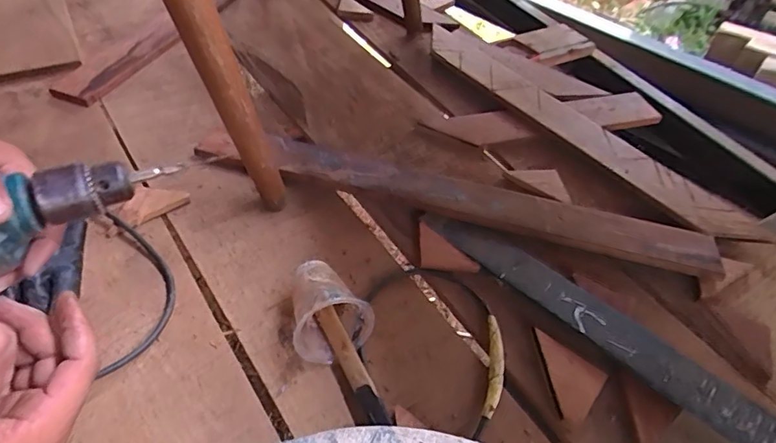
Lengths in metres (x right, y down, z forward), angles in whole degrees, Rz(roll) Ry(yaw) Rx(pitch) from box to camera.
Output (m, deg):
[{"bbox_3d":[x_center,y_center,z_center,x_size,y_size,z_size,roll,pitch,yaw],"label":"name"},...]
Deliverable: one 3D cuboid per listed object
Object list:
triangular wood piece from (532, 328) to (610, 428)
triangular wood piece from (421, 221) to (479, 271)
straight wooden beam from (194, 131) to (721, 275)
[{"bbox_3d":[0.157,0.145,0.462,0.071,0.007,0.055,34,82,17],"label":"triangular wood piece"},{"bbox_3d":[0.053,0.037,0.536,0.041,0.015,0.081,-31,57,-27],"label":"triangular wood piece"},{"bbox_3d":[0.062,-0.033,0.588,0.582,0.024,0.068,15,49,9],"label":"straight wooden beam"}]

